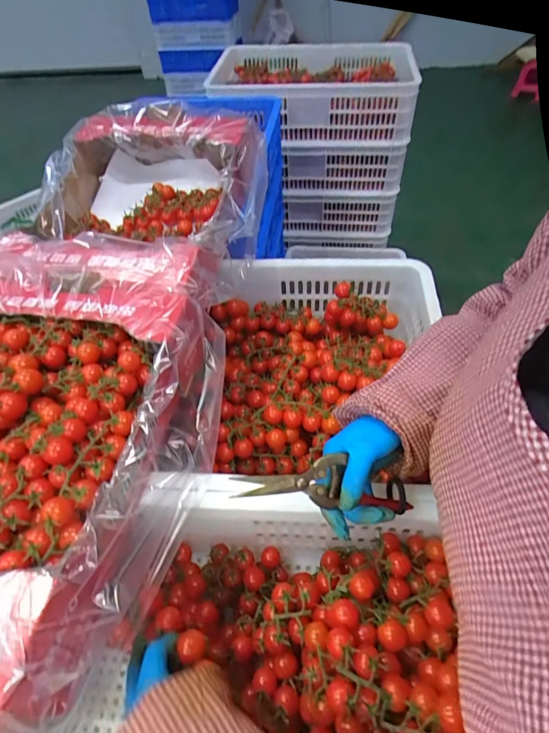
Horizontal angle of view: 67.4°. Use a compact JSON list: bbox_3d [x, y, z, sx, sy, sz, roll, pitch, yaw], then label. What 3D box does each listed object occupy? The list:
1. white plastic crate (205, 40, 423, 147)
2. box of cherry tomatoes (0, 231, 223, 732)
[{"bbox_3d":[0.130,-0.886,1.339,0.608,0.163,0.487,2,51,5],"label":"white plastic crate"},{"bbox_3d":[-0.262,0.048,0.445,0.364,0.114,0.479,5,51,7],"label":"box of cherry tomatoes"}]

